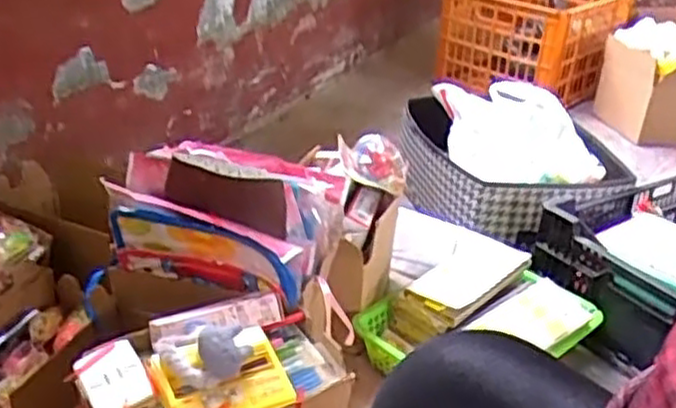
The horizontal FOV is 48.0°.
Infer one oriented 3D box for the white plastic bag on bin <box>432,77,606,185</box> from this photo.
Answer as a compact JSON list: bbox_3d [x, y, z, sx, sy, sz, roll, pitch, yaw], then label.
[{"bbox_3d":[0.341,-0.126,1.447,0.215,0.142,0.377,-3,29,-14],"label":"white plastic bag on bin"}]

